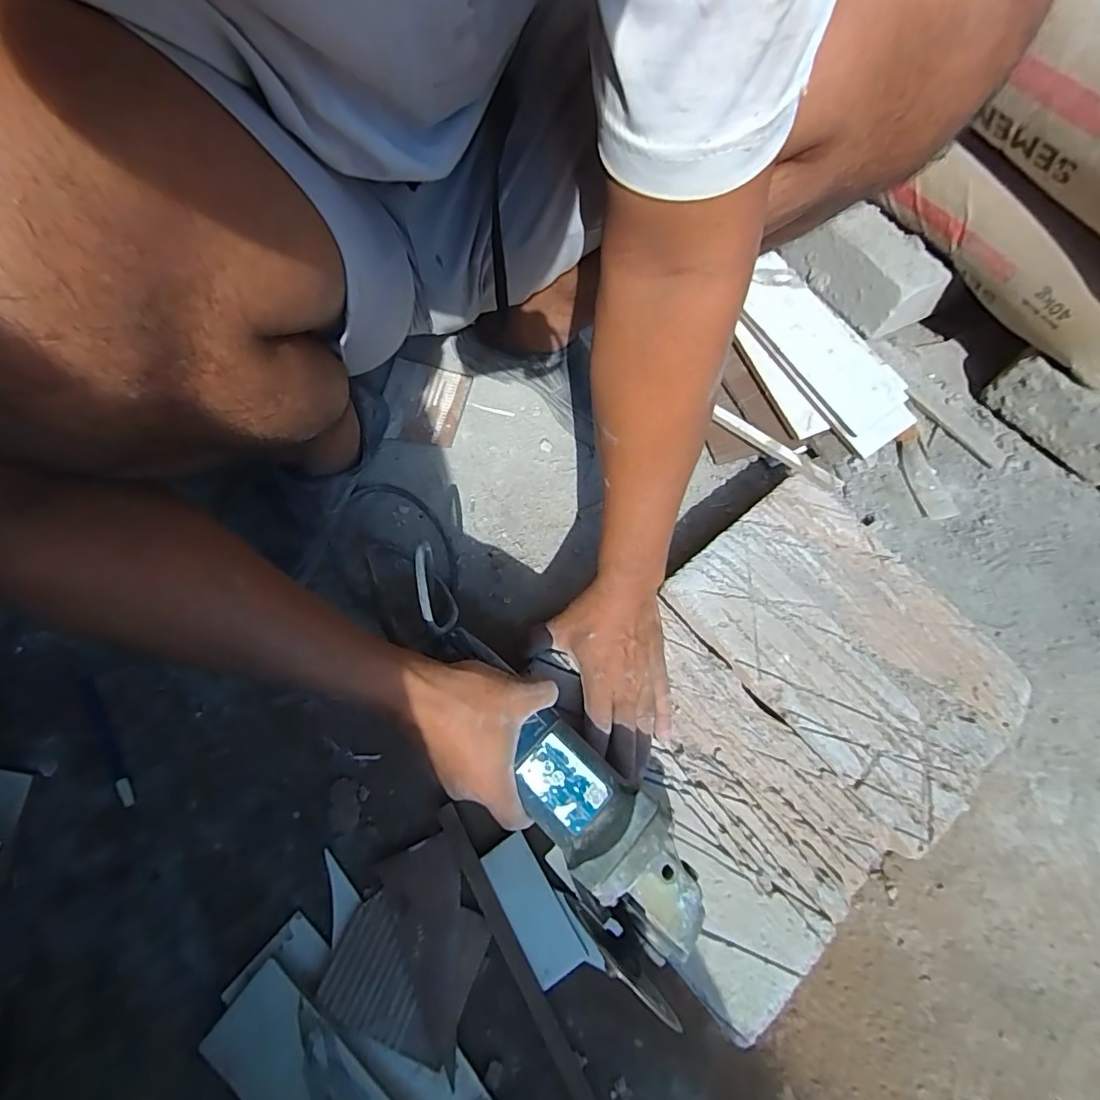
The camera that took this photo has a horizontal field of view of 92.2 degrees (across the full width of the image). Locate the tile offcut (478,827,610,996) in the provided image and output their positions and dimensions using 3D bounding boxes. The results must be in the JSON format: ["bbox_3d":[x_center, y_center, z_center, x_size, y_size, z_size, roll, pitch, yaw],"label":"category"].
[{"bbox_3d":[-0.011,0.302,0.446,0.049,0.010,0.114,-30,72,-12],"label":"tile offcut"}]

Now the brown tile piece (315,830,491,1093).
[{"bbox_3d":[-0.107,0.315,0.429,0.110,0.011,0.134,21,61,7],"label":"brown tile piece"}]

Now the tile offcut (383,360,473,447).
[{"bbox_3d":[-0.143,-0.164,0.593,0.086,0.008,0.095,13,76,0],"label":"tile offcut"}]

